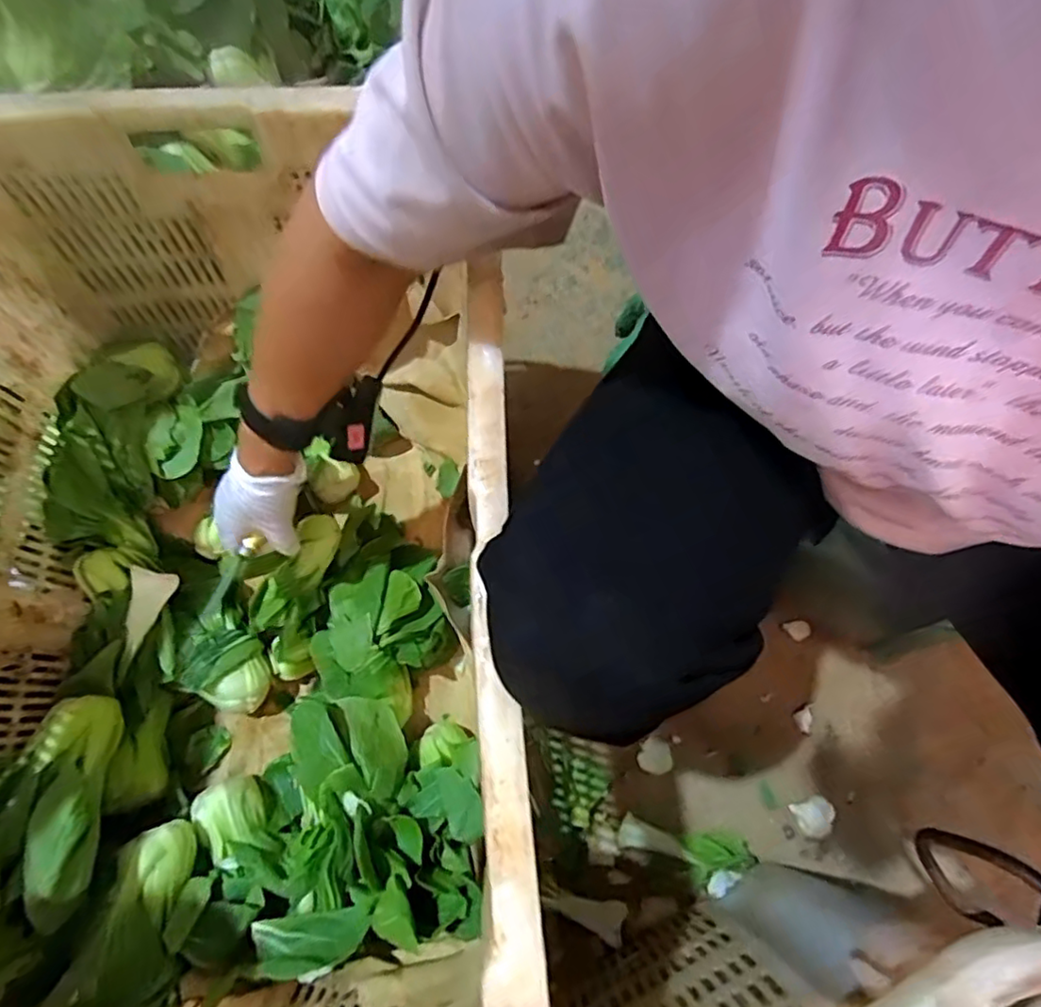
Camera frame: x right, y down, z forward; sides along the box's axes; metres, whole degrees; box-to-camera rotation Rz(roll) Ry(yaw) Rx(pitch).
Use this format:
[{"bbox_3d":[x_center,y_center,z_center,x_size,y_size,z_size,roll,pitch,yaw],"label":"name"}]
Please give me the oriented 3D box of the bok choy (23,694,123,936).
[{"bbox_3d":[-0.367,0.234,0.498,0.053,0.048,0.176,-21,45,-8],"label":"bok choy"}]

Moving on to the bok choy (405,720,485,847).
[{"bbox_3d":[-0.067,0.236,0.545,0.074,0.148,0.036,-36,105,-12],"label":"bok choy"}]

